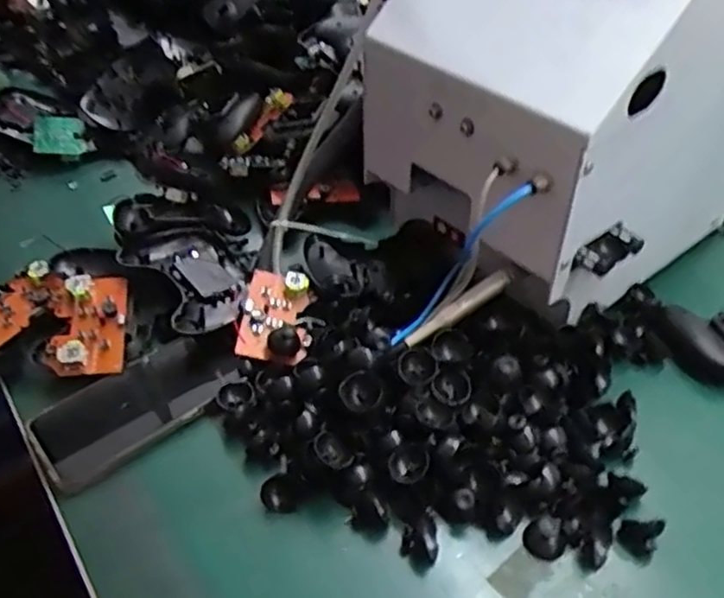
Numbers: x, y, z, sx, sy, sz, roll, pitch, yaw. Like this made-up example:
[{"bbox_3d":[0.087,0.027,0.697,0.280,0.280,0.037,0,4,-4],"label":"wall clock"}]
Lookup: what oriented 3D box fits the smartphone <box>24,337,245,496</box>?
[{"bbox_3d":[-0.170,0.077,0.513,0.153,0.011,0.077,-33,54,-24],"label":"smartphone"}]

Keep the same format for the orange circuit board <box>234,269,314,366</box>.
[{"bbox_3d":[-0.070,0.015,0.559,0.054,0.026,0.093,5,43,7],"label":"orange circuit board"}]

